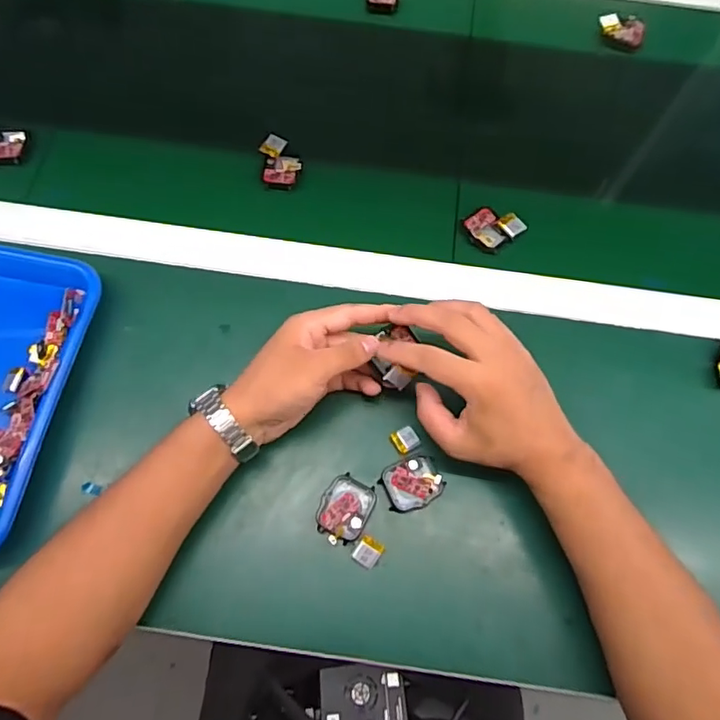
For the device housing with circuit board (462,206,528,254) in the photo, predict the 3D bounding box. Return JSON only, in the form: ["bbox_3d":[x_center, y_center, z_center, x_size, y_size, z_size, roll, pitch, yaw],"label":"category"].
[{"bbox_3d":[0.128,-0.130,0.521,0.049,0.016,0.045,-34,74,-13],"label":"device housing with circuit board"}]

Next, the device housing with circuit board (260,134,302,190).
[{"bbox_3d":[-0.079,-0.198,0.536,0.038,0.016,0.058,-7,70,-4],"label":"device housing with circuit board"}]

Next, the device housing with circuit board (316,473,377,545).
[{"bbox_3d":[-0.012,0.118,0.426,0.039,0.014,0.051,27,71,9],"label":"device housing with circuit board"}]

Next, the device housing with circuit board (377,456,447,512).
[{"bbox_3d":[0.043,0.100,0.435,0.046,0.007,0.039,-20,71,-9],"label":"device housing with circuit board"}]

